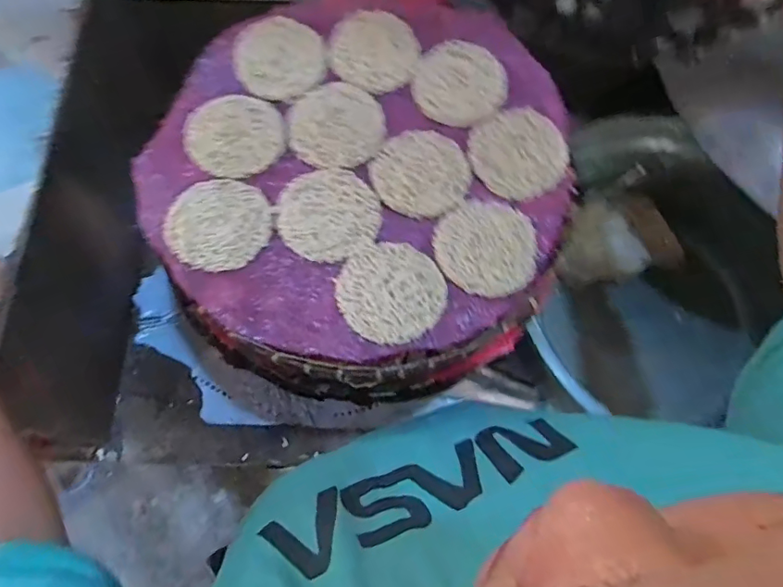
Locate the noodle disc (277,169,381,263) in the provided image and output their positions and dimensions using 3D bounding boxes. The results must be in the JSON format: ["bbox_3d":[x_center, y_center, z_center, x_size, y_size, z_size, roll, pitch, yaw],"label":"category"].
[{"bbox_3d":[-0.050,-0.066,0.424,0.080,0.004,0.079,1,70,-2],"label":"noodle disc"}]

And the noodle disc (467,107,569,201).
[{"bbox_3d":[0.107,-0.119,0.442,0.078,0.008,0.079,1,70,-2],"label":"noodle disc"}]

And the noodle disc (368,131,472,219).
[{"bbox_3d":[0.024,-0.101,0.437,0.077,0.005,0.079,1,70,-2],"label":"noodle disc"}]

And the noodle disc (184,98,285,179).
[{"bbox_3d":[-0.133,-0.136,0.448,0.081,0.009,0.078,1,70,-2],"label":"noodle disc"}]

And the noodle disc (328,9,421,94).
[{"bbox_3d":[-0.017,-0.220,0.473,0.080,0.014,0.075,1,70,-2],"label":"noodle disc"}]

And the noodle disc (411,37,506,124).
[{"bbox_3d":[0.062,-0.187,0.464,0.080,0.007,0.079,1,70,-2],"label":"noodle disc"}]

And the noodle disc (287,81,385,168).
[{"bbox_3d":[-0.047,-0.144,0.452,0.082,0.009,0.079,1,70,-2],"label":"noodle disc"}]

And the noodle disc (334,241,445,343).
[{"bbox_3d":[0.000,-0.002,0.403,0.078,0.008,0.081,1,70,-2],"label":"noodle disc"}]

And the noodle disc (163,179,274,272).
[{"bbox_3d":[-0.137,-0.058,0.414,0.079,0.006,0.078,1,70,-2],"label":"noodle disc"}]

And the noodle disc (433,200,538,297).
[{"bbox_3d":[0.075,-0.038,0.415,0.077,0.004,0.080,1,70,-2],"label":"noodle disc"}]

